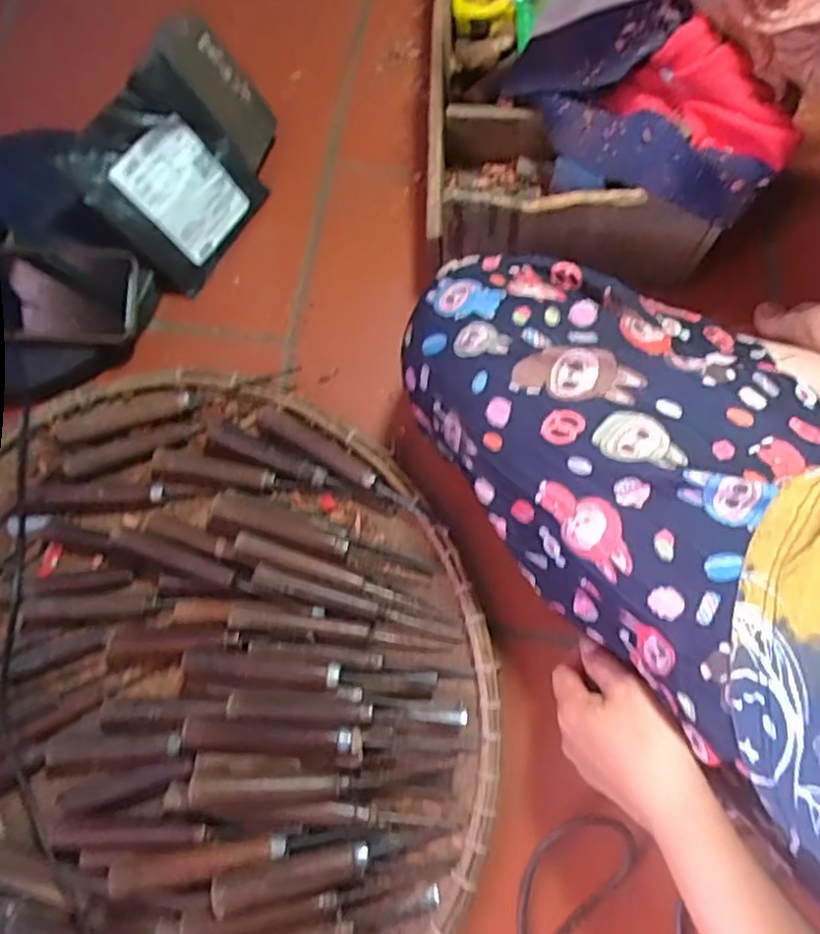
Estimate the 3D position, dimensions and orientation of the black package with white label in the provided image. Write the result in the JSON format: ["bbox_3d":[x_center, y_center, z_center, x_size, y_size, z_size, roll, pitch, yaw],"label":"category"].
[{"bbox_3d":[-0.207,-0.244,0.570,0.128,0.142,0.024,-48,42,-3],"label":"black package with white label"}]

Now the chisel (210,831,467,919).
[{"bbox_3d":[-0.048,0.275,0.458,0.169,0.020,0.020,-5,73,-17],"label":"chisel"}]

